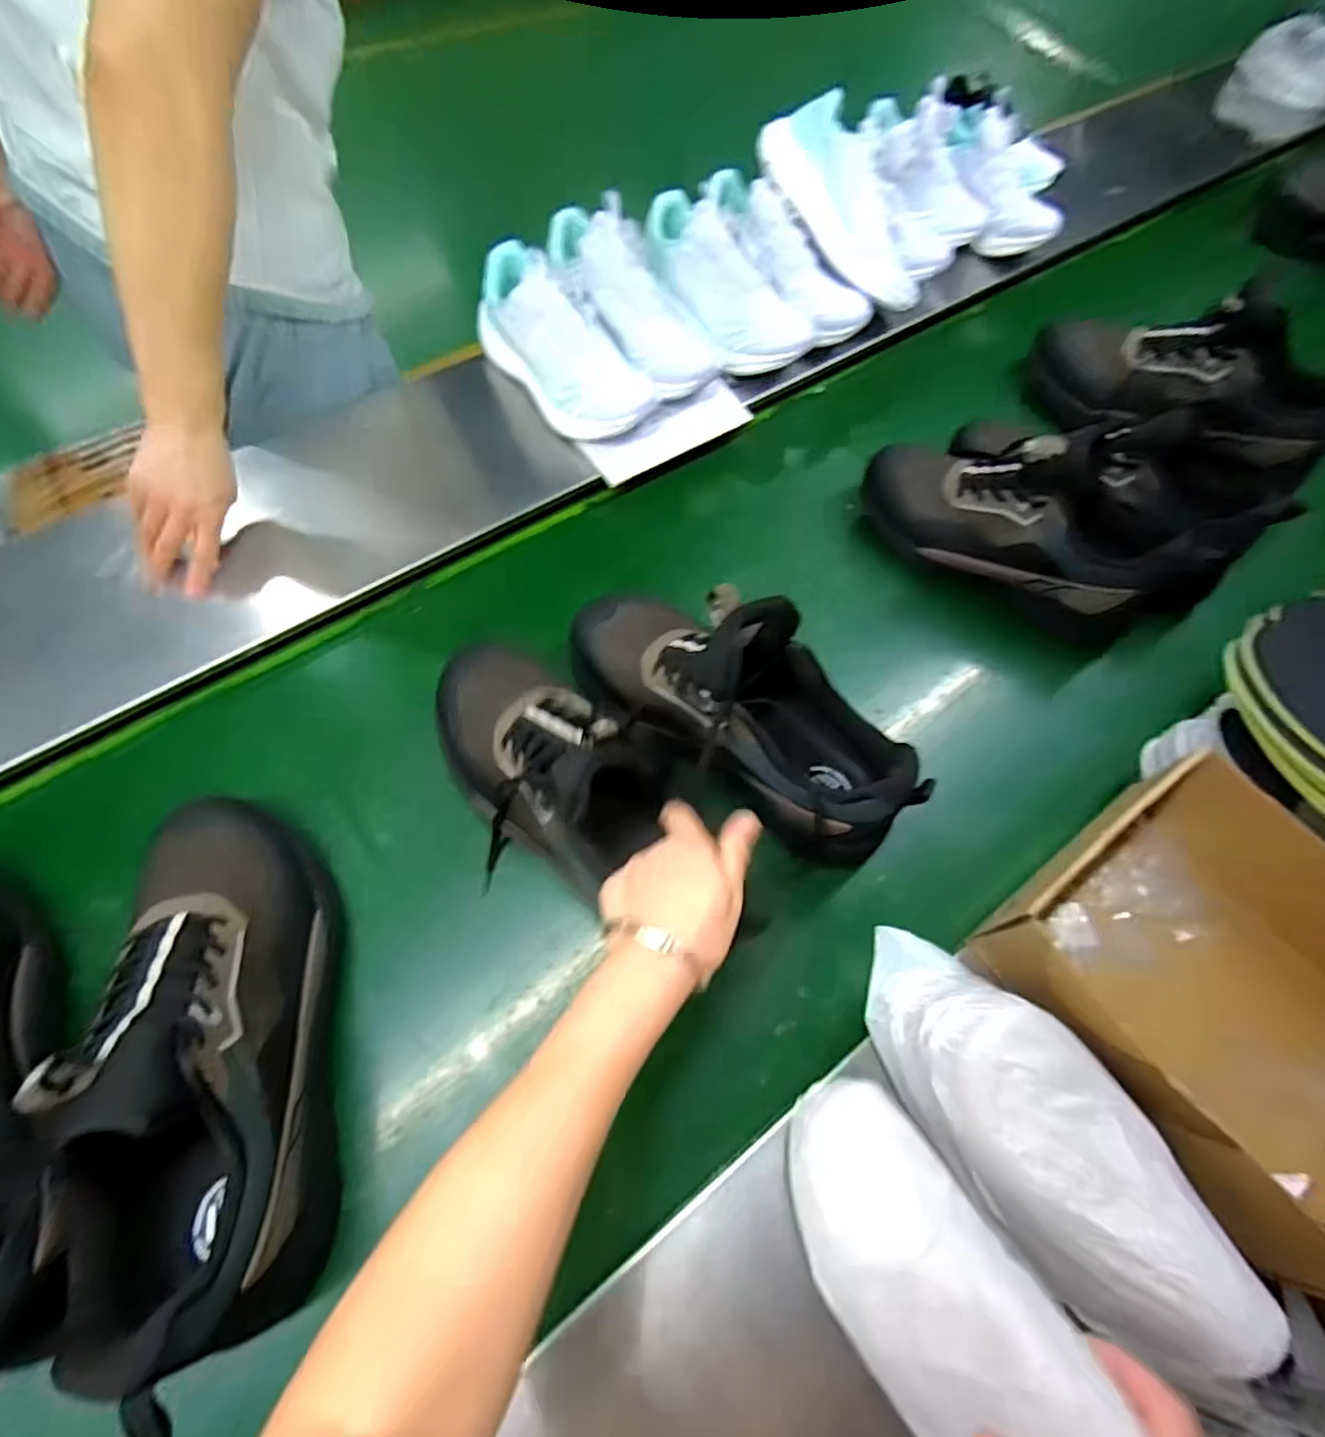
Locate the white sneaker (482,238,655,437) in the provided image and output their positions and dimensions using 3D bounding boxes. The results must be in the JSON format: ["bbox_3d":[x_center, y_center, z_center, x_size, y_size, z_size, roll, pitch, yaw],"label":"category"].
[{"bbox_3d":[-0.107,-0.392,0.695,0.088,0.103,0.226,-38,73,-19],"label":"white sneaker"}]

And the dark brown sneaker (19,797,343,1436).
[{"bbox_3d":[-0.291,0.205,0.410,0.113,0.149,0.337,-9,66,-8],"label":"dark brown sneaker"}]

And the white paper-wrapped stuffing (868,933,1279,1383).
[{"bbox_3d":[0.226,0.244,0.407,0.099,0.093,0.261,-29,52,-16],"label":"white paper-wrapped stuffing"}]

